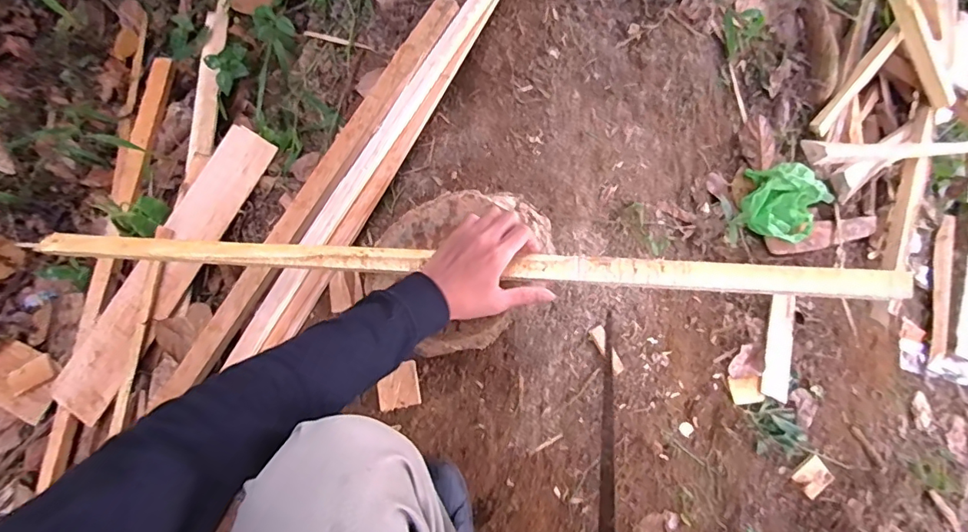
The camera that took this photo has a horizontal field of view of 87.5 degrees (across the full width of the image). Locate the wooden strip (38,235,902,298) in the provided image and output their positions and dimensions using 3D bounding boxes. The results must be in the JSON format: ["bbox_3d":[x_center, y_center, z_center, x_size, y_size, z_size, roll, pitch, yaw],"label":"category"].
[{"bbox_3d":[-0.054,-0.003,0.572,0.962,0.017,0.037,3,73,7],"label":"wooden strip"}]

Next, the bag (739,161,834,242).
[{"bbox_3d":[0.560,-0.114,0.940,0.153,0.077,0.132,23,74,5],"label":"bag"}]

